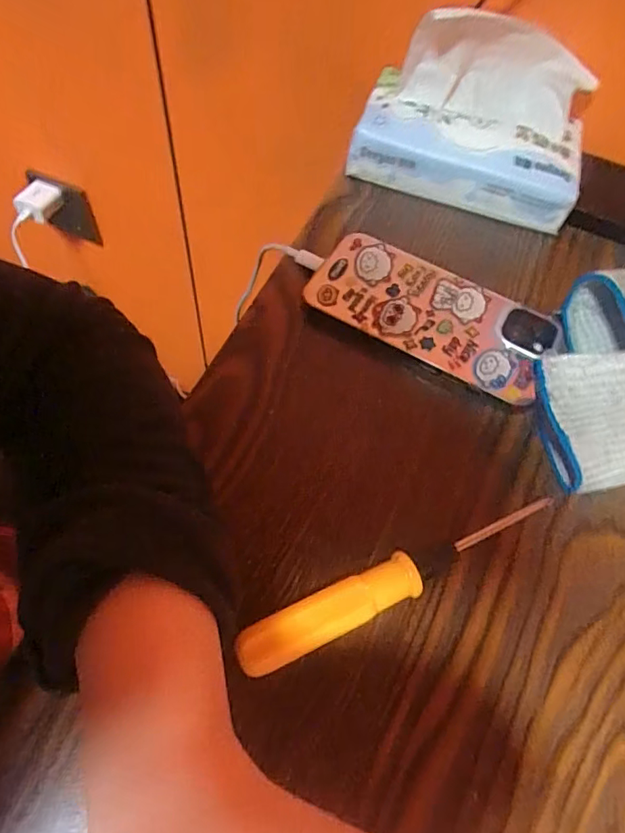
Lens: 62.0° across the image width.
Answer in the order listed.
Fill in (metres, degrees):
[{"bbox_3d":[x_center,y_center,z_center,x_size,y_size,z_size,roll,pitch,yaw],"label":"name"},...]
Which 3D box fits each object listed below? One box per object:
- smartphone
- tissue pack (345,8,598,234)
[{"bbox_3d":[0.070,-0.060,0.303,0.138,0.017,0.067,25,63,10],"label":"smartphone"},{"bbox_3d":[0.100,-0.186,0.323,0.143,0.081,0.077,10,62,2],"label":"tissue pack"}]

